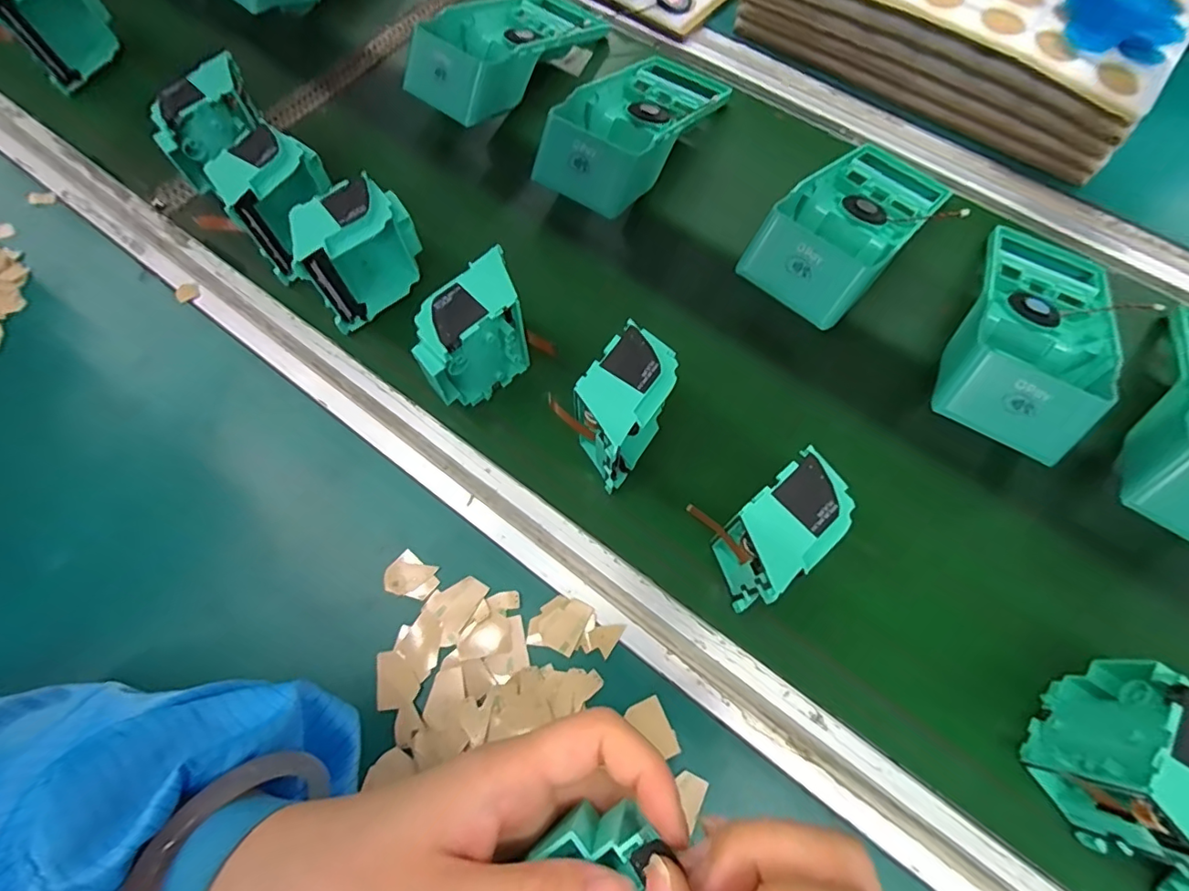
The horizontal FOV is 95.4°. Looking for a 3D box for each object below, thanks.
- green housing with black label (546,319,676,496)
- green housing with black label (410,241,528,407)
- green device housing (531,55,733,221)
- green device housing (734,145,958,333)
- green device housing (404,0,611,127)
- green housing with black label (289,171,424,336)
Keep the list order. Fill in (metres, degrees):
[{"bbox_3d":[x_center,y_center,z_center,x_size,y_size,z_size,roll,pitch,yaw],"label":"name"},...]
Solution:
[{"bbox_3d":[0.017,-0.021,0.321,0.046,0.073,0.079,41,76,15],"label":"green housing with black label"},{"bbox_3d":[-0.075,-0.067,0.336,0.077,0.072,0.036,-41,73,-13],"label":"green housing with black label"},{"bbox_3d":[0.034,-0.262,0.426,0.090,0.046,0.192,35,74,13],"label":"green device housing"},{"bbox_3d":[0.193,-0.169,0.393,0.088,0.050,0.193,41,76,15],"label":"green device housing"},{"bbox_3d":[-0.075,-0.350,0.466,0.091,0.053,0.192,39,75,15],"label":"green device housing"},{"bbox_3d":[-0.160,-0.130,0.364,0.043,0.078,0.078,39,75,14],"label":"green housing with black label"}]

